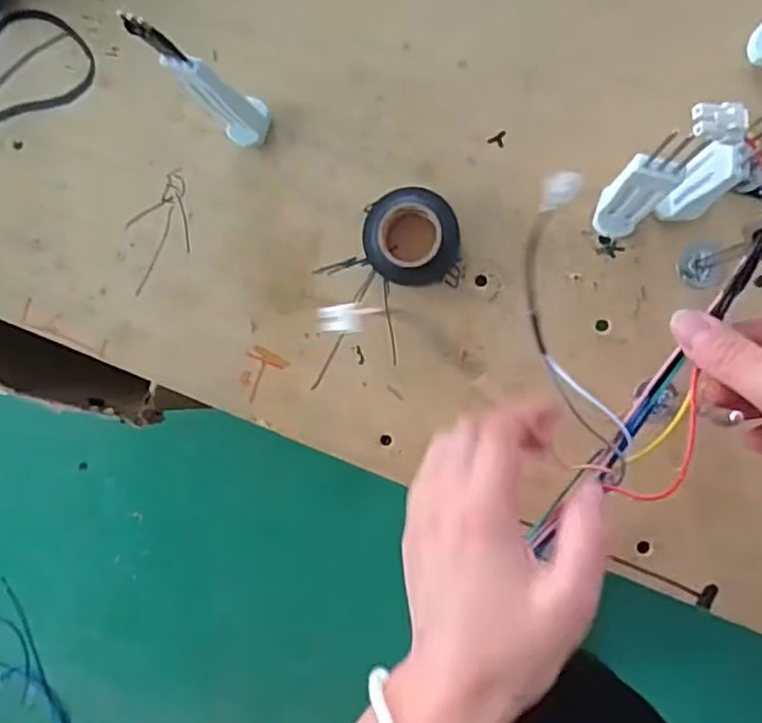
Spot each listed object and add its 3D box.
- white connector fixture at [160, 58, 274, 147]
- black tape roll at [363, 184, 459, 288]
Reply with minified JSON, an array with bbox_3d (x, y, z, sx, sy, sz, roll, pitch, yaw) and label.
[{"bbox_3d":[-0.086,-0.145,0.377,0.027,0.104,0.021,-42,84,6],"label":"white connector fixture"},{"bbox_3d":[0.019,-0.073,0.400,0.054,0.023,0.056,0,90,9],"label":"black tape roll"}]

